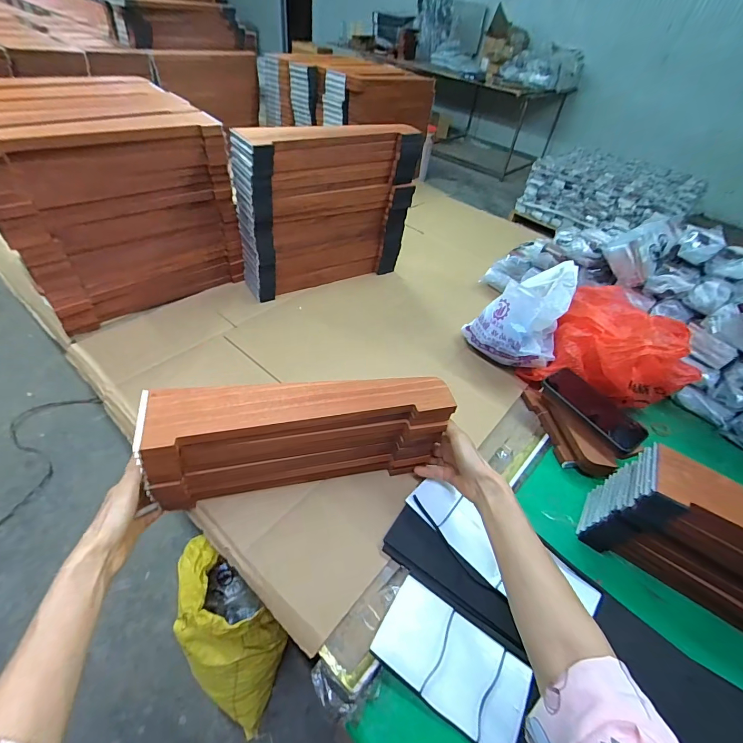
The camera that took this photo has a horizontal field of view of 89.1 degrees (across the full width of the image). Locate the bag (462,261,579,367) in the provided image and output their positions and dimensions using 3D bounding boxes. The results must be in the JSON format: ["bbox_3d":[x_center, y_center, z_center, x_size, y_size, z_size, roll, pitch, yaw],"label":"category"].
[{"bbox_3d":[0.285,-0.093,0.686,0.160,0.185,0.124,-8,47,-16],"label":"bag"}]

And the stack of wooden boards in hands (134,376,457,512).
[{"bbox_3d":[-0.084,0.087,0.485,0.346,0.154,0.071,-4,47,-15],"label":"stack of wooden boards in hands"}]

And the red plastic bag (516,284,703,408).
[{"bbox_3d":[0.418,-0.030,0.653,0.223,0.153,0.150,34,50,23],"label":"red plastic bag"}]

